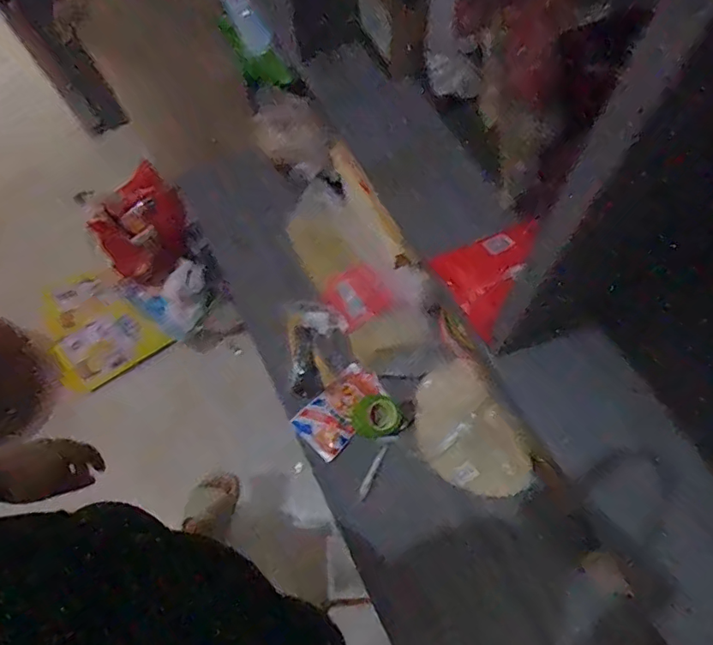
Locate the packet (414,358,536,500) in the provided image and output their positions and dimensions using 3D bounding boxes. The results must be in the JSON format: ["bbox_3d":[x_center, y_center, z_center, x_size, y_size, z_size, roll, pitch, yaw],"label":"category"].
[{"bbox_3d":[0.179,0.184,0.846,0.152,0.035,0.224,-35,75,9],"label":"packet"}]

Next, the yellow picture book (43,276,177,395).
[{"bbox_3d":[-0.723,0.027,1.417,0.315,0.037,0.288,-30,114,5],"label":"yellow picture book"}]

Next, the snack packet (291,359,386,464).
[{"bbox_3d":[-0.026,0.153,0.902,0.160,0.021,0.094,-42,72,-13],"label":"snack packet"}]

